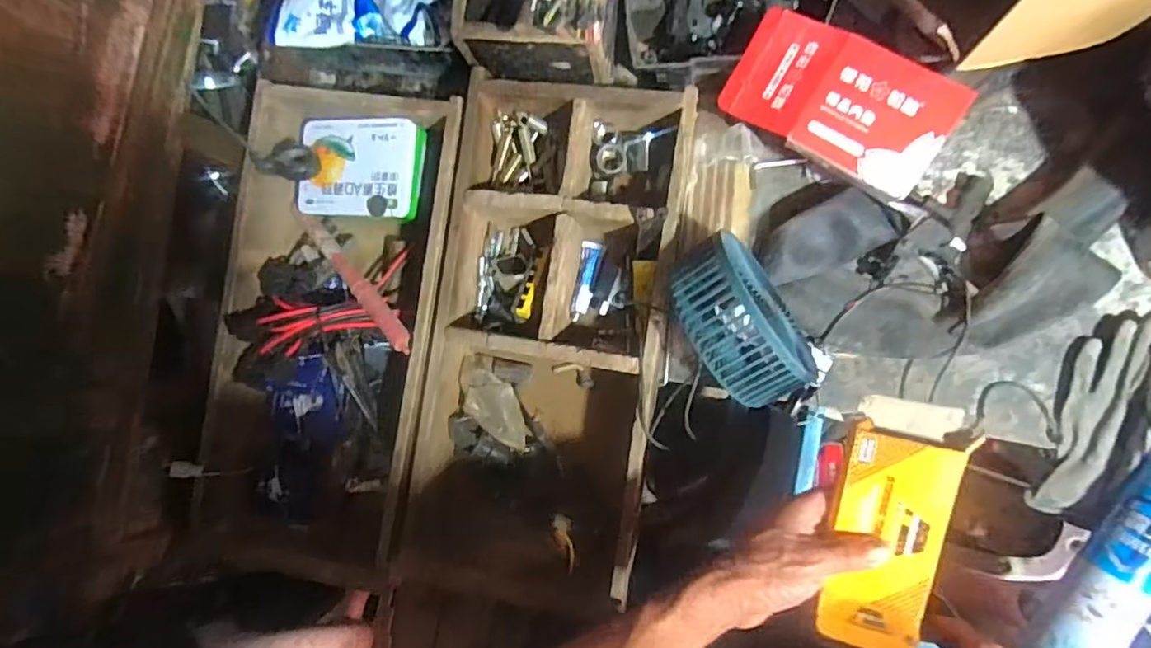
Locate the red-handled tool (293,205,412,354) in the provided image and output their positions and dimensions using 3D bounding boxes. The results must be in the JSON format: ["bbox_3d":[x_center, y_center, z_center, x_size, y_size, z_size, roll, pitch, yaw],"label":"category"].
[{"bbox_3d":[-0.253,-0.053,0.688,0.020,0.023,0.231,-46,66,5],"label":"red-handled tool"}]

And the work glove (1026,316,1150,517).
[{"bbox_3d":[0.529,0.095,0.620,0.070,0.042,0.212,13,91,9],"label":"work glove"}]

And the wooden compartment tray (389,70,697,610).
[{"bbox_3d":[-0.027,0.013,0.661,0.237,0.104,0.508,9,90,9],"label":"wooden compartment tray"}]

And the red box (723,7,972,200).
[{"bbox_3d":[0.246,-0.210,0.581,0.201,0.049,0.110,32,94,8],"label":"red box"}]

